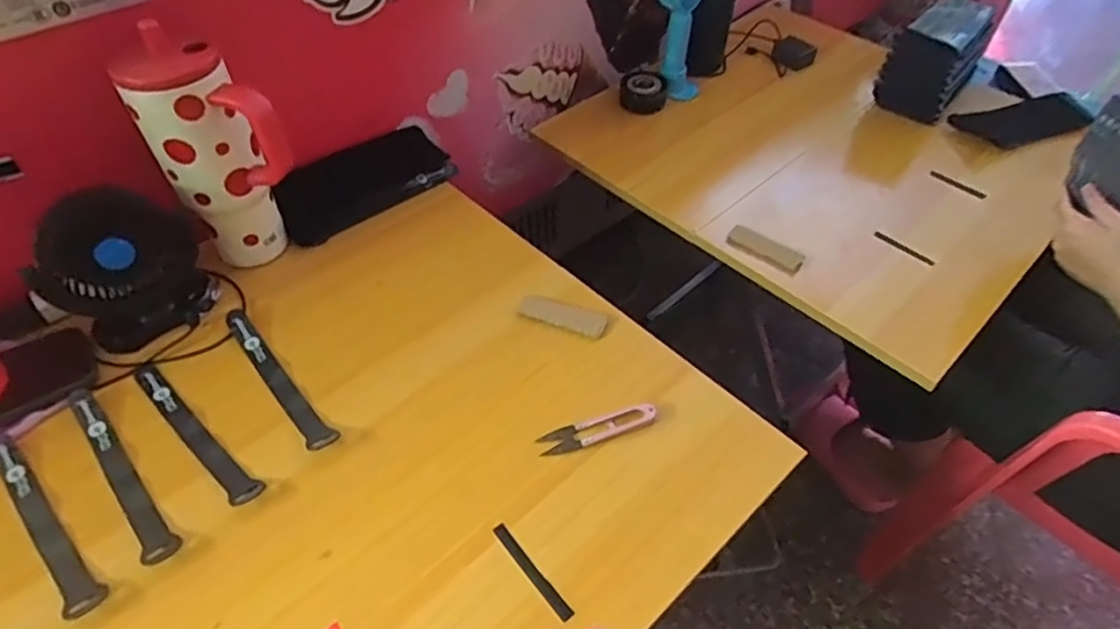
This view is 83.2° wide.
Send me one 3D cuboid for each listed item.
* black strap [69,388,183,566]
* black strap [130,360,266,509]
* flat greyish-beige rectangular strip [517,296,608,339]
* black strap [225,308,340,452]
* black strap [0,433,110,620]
[{"bbox_3d":[-0.353,0.122,0.501,0.024,0.008,0.195,-36,59,-28],"label":"black strap"},{"bbox_3d":[-0.310,0.096,0.529,0.187,0.006,0.023,33,56,24],"label":"black strap"},{"bbox_3d":[0.003,0.001,0.611,0.085,0.006,0.031,17,51,12],"label":"flat greyish-beige rectangular strip"},{"bbox_3d":[-0.253,0.055,0.562,0.023,0.007,0.184,-34,58,-27],"label":"black strap"},{"bbox_3d":[-0.394,0.154,0.476,0.192,0.006,0.023,35,56,25],"label":"black strap"}]

